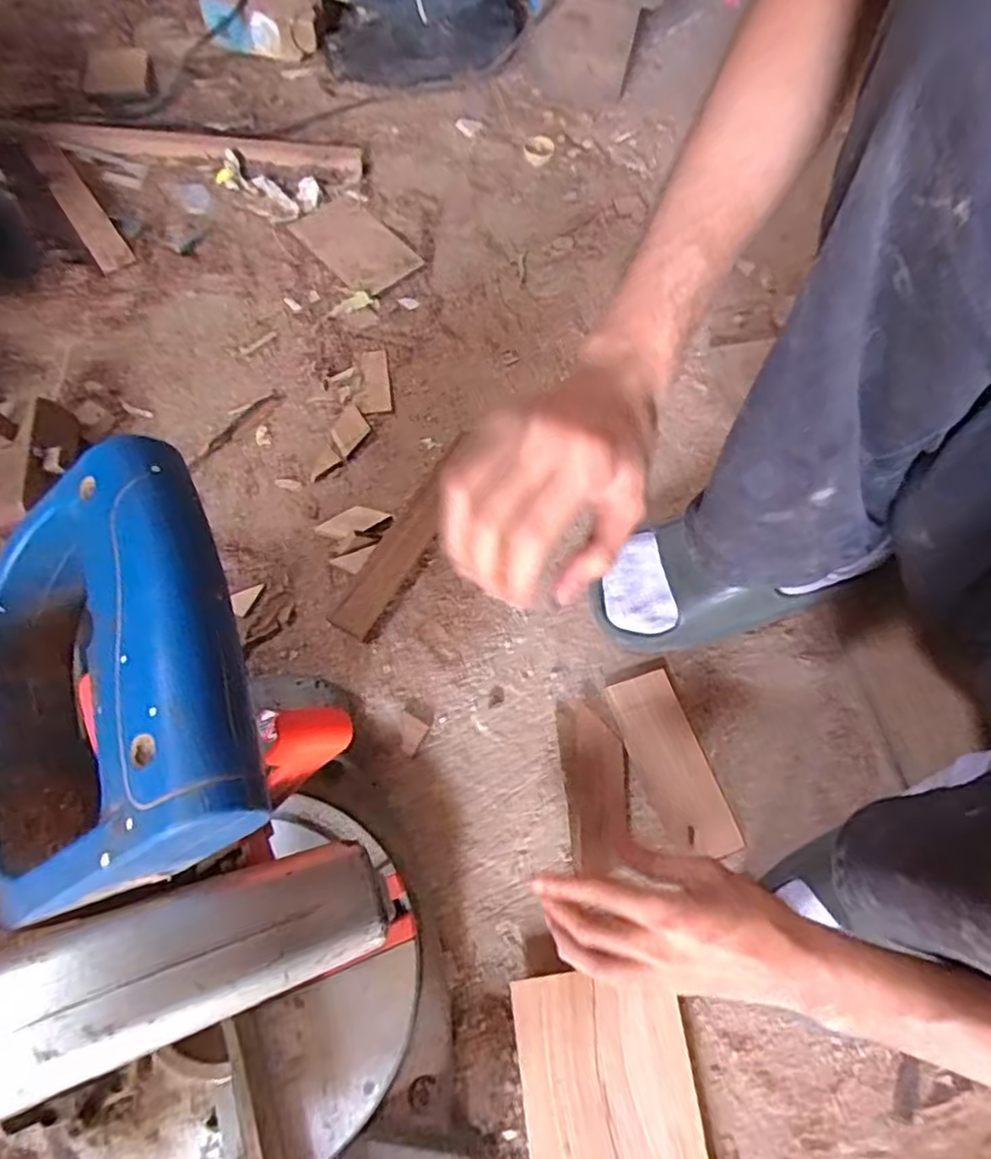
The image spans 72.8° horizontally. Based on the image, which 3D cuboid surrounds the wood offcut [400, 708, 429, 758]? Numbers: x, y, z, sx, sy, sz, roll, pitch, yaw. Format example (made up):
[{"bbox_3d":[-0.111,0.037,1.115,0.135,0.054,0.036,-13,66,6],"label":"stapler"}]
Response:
[{"bbox_3d":[-0.068,0.120,0.525,0.025,0.004,0.027,29,67,10],"label":"wood offcut"}]

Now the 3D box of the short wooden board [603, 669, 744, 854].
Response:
[{"bbox_3d":[0.139,0.144,0.528,0.056,0.010,0.142,-16,67,-11],"label":"short wooden board"}]

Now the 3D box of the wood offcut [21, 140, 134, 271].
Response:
[{"bbox_3d":[-0.476,-0.433,0.761,0.038,0.015,0.253,-31,71,-16],"label":"wood offcut"}]

